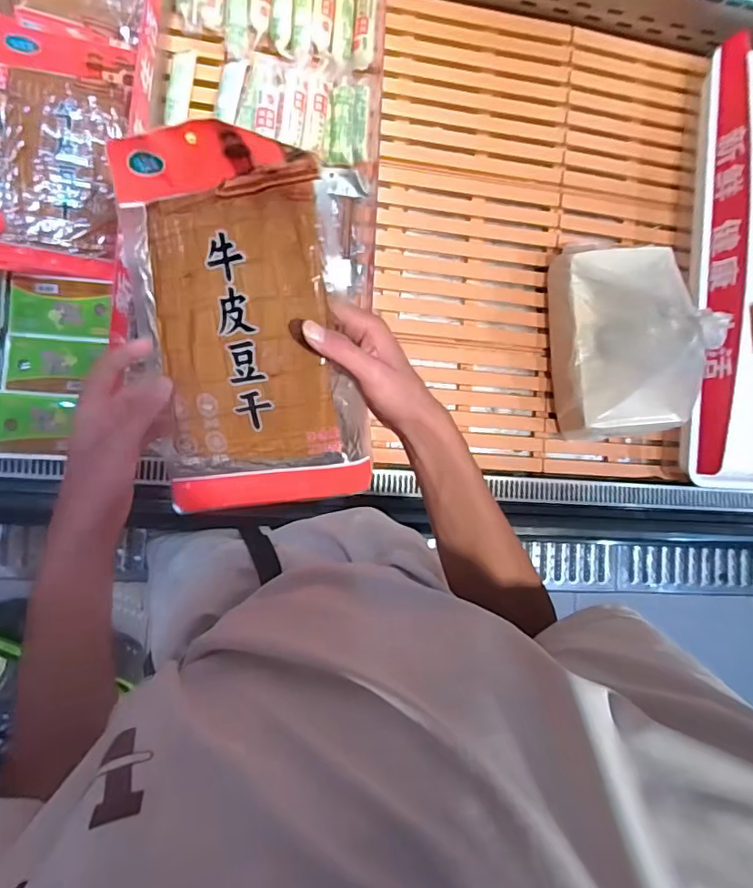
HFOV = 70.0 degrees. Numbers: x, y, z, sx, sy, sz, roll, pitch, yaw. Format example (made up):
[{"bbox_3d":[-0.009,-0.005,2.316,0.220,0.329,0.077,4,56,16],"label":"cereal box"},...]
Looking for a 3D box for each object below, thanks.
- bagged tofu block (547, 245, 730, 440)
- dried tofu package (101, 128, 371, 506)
[{"bbox_3d":[0.415,-0.183,0.850,0.183,0.207,0.324,-6,89,-11],"label":"bagged tofu block"},{"bbox_3d":[-0.108,-0.084,0.439,0.203,0.034,0.295,4,111,10],"label":"dried tofu package"}]

